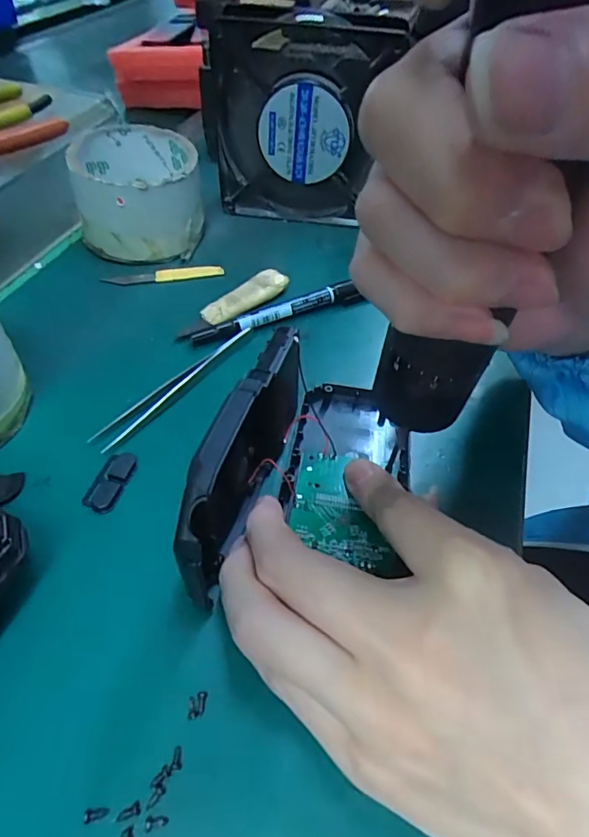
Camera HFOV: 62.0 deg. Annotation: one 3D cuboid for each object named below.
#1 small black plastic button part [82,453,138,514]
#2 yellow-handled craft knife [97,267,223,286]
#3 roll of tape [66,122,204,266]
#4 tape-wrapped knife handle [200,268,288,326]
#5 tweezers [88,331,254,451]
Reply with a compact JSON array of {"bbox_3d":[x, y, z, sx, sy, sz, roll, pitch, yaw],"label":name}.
[{"bbox_3d":[-0.082,0.028,0.221,0.015,0.004,0.030,17,52,10],"label":"small black plastic button part"},{"bbox_3d":[-0.085,-0.094,0.319,0.076,0.004,0.011,-7,52,-9],"label":"yellow-handled craft knife"},{"bbox_3d":[-0.103,-0.149,0.328,0.076,0.057,0.080,-7,52,-9],"label":"roll of tape"},{"bbox_3d":[-0.030,-0.074,0.301,0.059,0.010,0.018,-35,61,-27],"label":"tape-wrapped knife handle"},{"bbox_3d":[-0.060,-0.018,0.256,0.011,0.007,0.103,35,57,22],"label":"tweezers"}]

